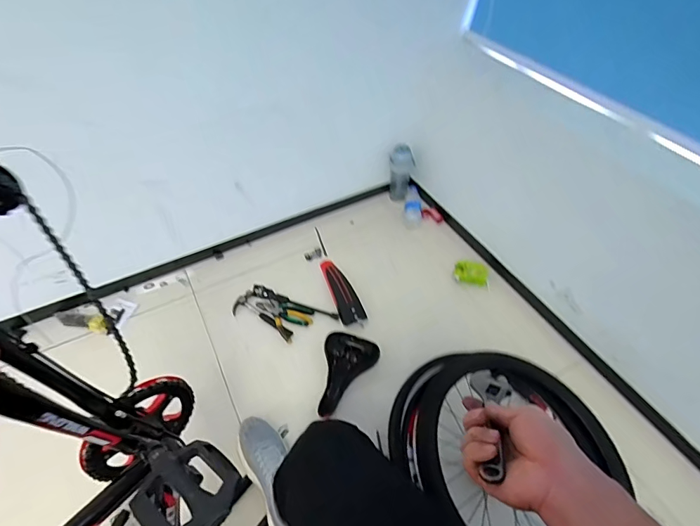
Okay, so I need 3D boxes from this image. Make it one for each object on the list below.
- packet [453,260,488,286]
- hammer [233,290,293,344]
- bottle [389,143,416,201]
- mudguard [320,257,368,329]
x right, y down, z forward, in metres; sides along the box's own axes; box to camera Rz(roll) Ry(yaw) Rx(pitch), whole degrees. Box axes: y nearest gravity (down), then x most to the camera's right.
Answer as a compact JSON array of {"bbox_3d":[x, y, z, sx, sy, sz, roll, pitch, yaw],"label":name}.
[{"bbox_3d":[0.415,0.031,1.394,0.115,0.050,0.072,17,51,15],"label":"packet"},{"bbox_3d":[-0.276,0.179,1.273,0.238,0.023,0.085,36,58,28],"label":"hammer"},{"bbox_3d":[0.190,-0.344,1.553,0.080,0.226,0.061,-21,51,-17],"label":"bottle"},{"bbox_3d":[-0.028,0.080,1.327,0.076,0.055,0.284,-17,50,-14],"label":"mudguard"}]

